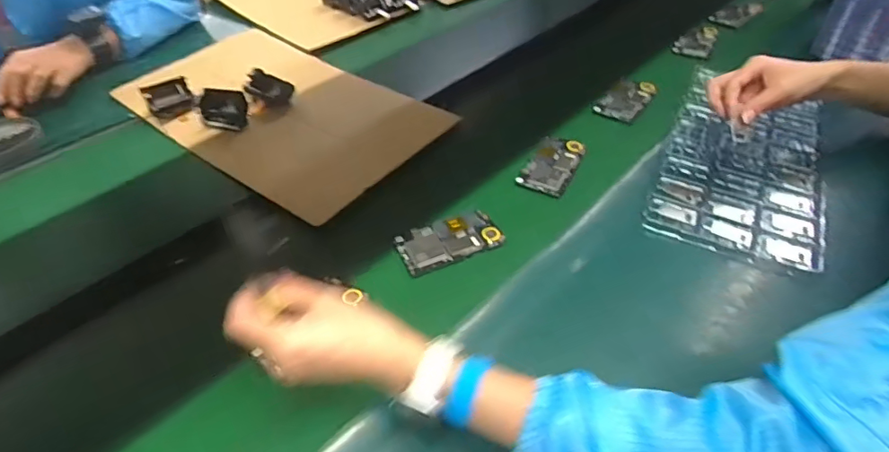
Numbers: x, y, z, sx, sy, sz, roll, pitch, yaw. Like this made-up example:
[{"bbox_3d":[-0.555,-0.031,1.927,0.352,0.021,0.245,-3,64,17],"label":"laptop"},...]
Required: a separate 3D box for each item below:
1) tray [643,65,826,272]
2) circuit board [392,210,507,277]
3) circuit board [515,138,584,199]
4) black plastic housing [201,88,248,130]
[{"bbox_3d":[0.415,-0.097,0.735,0.194,0.032,0.374,18,49,19],"label":"tray"},{"bbox_3d":[0.004,0.015,0.648,0.123,0.014,0.071,-20,48,-17],"label":"circuit board"},{"bbox_3d":[0.152,-0.086,0.743,0.064,0.012,0.122,21,50,21],"label":"circuit board"},{"bbox_3d":[-0.347,-0.181,0.826,0.073,0.052,0.047,-1,46,1],"label":"black plastic housing"}]

